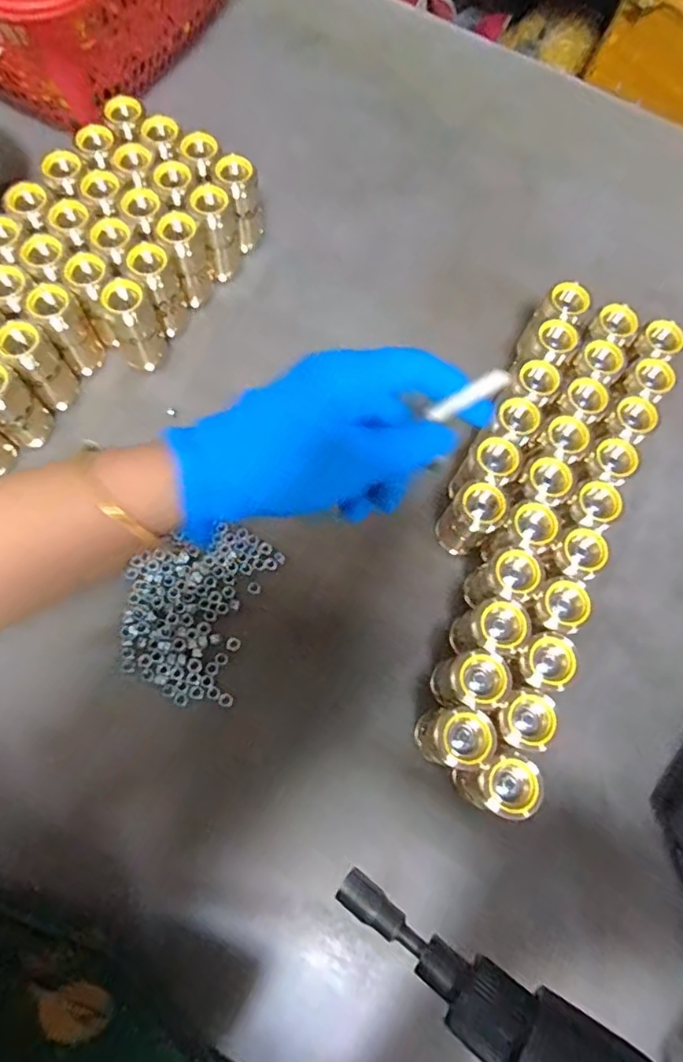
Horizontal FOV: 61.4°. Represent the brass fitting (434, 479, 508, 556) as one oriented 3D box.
[{"bbox_3d":[0.079,-0.003,0.365,0.030,0.066,0.031,1,74,-3],"label":"brass fitting"}]

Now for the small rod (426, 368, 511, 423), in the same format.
[{"bbox_3d":[0.060,-0.064,0.272,0.041,0.005,0.007,-29,71,5],"label":"small rod"}]

